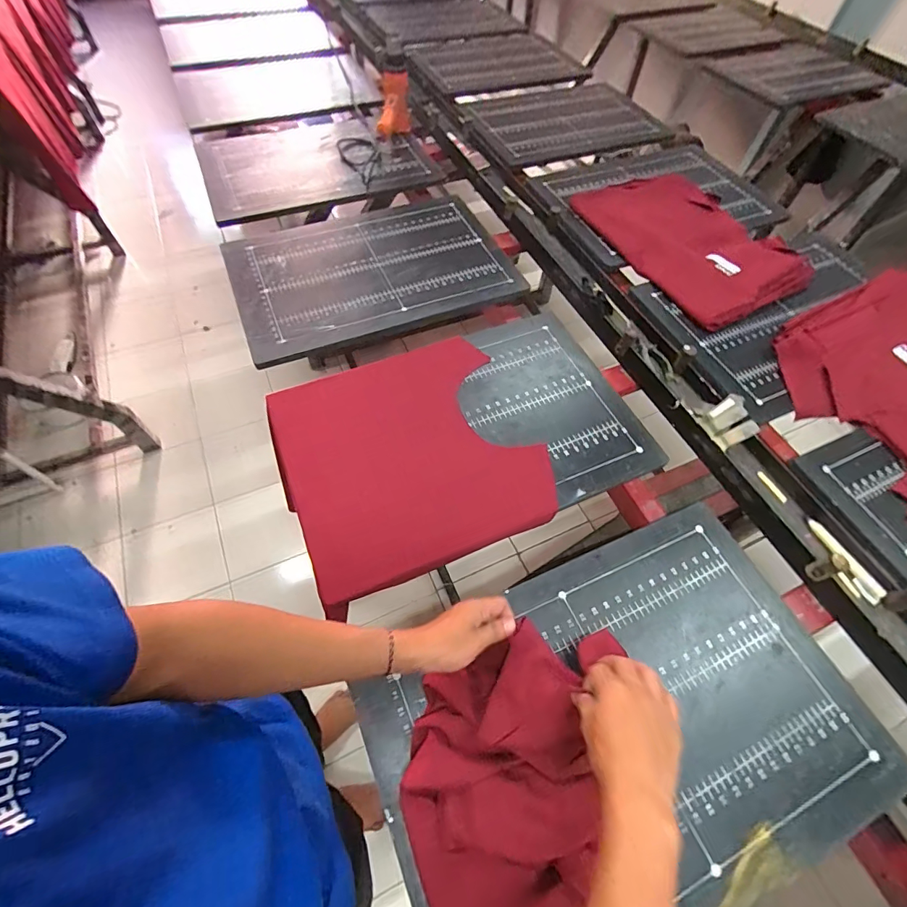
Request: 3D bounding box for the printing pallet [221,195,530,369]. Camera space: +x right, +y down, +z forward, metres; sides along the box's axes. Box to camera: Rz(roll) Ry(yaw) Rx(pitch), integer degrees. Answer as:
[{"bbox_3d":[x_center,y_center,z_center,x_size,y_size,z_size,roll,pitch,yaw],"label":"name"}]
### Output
[{"bbox_3d":[-0.182,-0.423,0.991,0.602,0.047,0.415,-20,60,-13],"label":"printing pallet"}]

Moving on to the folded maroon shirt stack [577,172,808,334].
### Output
[{"bbox_3d":[0.563,-0.524,1.063,0.379,0.034,0.521,-23,62,-16],"label":"folded maroon shirt stack"}]

